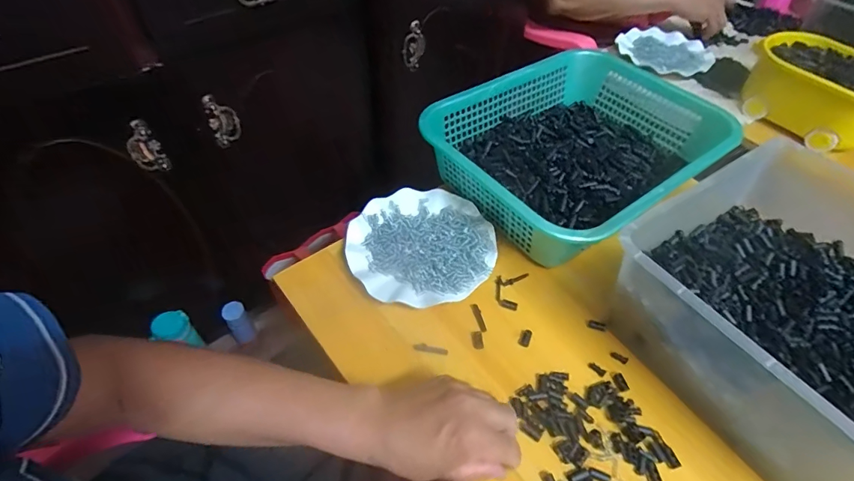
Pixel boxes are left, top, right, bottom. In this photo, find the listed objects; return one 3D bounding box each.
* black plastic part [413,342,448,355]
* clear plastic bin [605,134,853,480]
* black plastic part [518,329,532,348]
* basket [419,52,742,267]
[{"bbox_3d":[0.004,0.119,0.472,0.038,0.004,0.009,11,50,6],"label":"black plastic part"},{"bbox_3d":[0.377,0.073,0.430,0.309,0.140,0.294,-26,56,-23],"label":"clear plastic bin"},{"bbox_3d":[0.109,0.108,0.478,0.011,0.005,0.020,23,53,15],"label":"black plastic part"},{"bbox_3d":[0.218,-0.140,0.618,0.390,0.087,0.294,-29,57,-25],"label":"basket"}]

